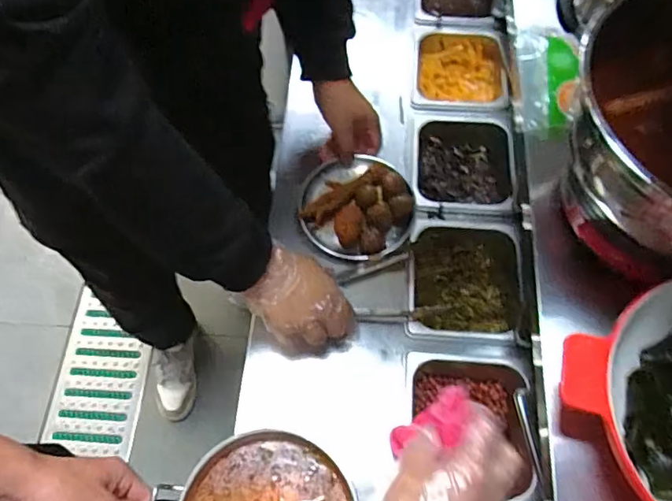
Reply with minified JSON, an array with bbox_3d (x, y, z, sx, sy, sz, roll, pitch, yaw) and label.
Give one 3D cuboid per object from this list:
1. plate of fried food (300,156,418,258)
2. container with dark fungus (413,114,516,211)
[{"bbox_3d":[0.032,-0.062,0.755,0.153,0.054,0.153,-1,64,1],"label":"plate of fried food"},{"bbox_3d":[0.198,-0.124,0.829,0.160,0.062,0.180,6,64,4],"label":"container with dark fungus"}]

